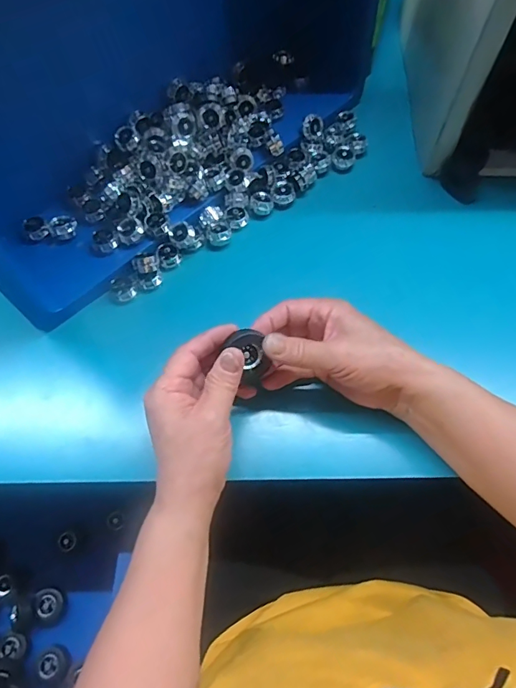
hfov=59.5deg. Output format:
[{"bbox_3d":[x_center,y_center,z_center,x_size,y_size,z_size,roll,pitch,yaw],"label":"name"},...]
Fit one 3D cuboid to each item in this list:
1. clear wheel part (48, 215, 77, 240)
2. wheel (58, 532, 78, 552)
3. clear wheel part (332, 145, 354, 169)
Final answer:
[{"bbox_3d":[-0.186,-0.113,0.432,0.025,0.013,0.021,-32,72,-12],"label":"clear wheel part"},{"bbox_3d":[-0.225,0.235,0.536,0.021,0.013,0.021,0,68,0],"label":"wheel"},{"bbox_3d":[0.092,-0.203,0.484,0.023,0.013,0.025,13,68,5],"label":"clear wheel part"}]

